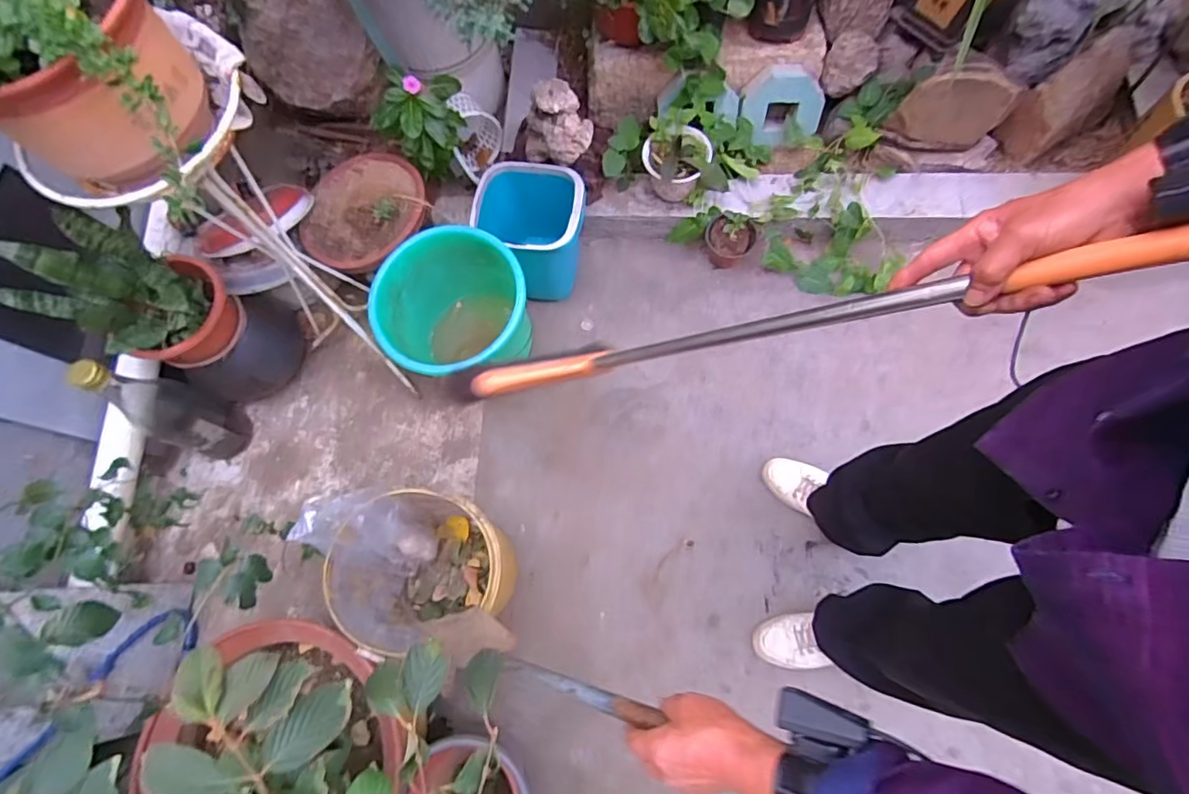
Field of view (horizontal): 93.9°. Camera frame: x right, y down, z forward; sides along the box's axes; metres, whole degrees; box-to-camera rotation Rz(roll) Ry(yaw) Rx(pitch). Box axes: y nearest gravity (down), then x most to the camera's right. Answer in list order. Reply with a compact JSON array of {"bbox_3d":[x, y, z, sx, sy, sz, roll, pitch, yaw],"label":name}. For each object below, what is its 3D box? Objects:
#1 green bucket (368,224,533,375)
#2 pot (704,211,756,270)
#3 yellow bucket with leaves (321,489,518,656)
[{"bbox_3d":[-0.305,-0.158,1.265,0.327,0.297,0.305,-1,71,2],"label":"green bucket"},{"bbox_3d":[0.339,-0.390,1.409,0.121,0.104,0.100,13,72,6],"label":"pot"},{"bbox_3d":[-0.319,0.331,1.080,0.298,0.304,0.280,-1,71,2],"label":"yellow bucket with leaves"}]

